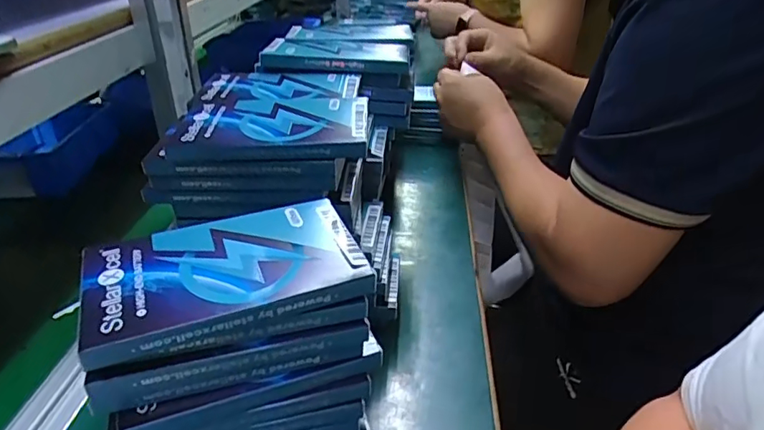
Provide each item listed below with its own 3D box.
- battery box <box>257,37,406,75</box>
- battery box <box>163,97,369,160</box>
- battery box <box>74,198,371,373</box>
[{"bbox_3d":[-0.042,-0.149,0.501,0.133,0.018,0.071,5,30,11],"label":"battery box"},{"bbox_3d":[-0.080,-0.065,0.386,0.137,0.013,0.082,-1,36,2],"label":"battery box"},{"bbox_3d":[-0.079,0.026,0.272,0.131,0.014,0.077,-15,32,-22],"label":"battery box"}]

